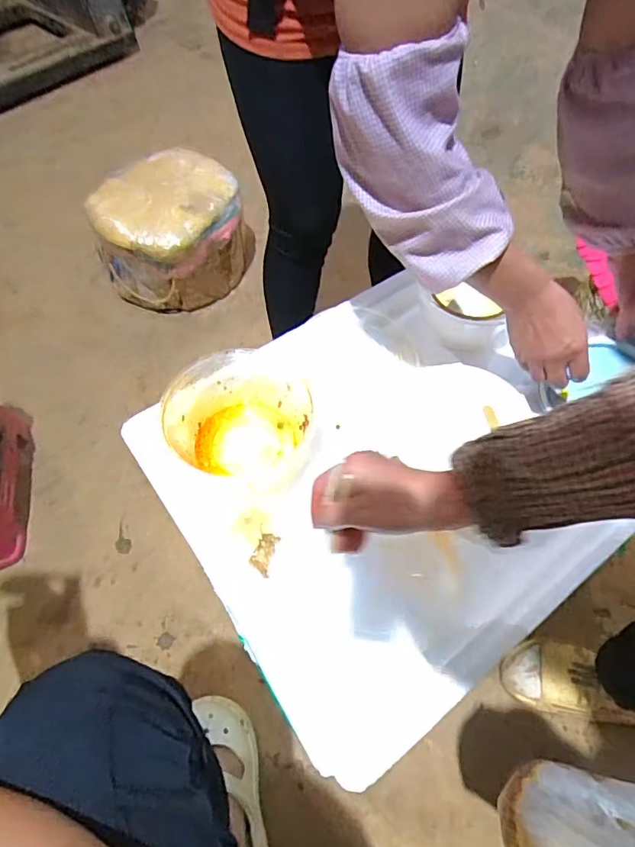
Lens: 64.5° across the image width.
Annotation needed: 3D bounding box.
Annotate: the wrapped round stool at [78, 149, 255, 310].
[{"bbox_3d":[-0.339,-0.461,1.208,0.307,0.253,0.281,1,58,1],"label":"wrapped round stool"}]

